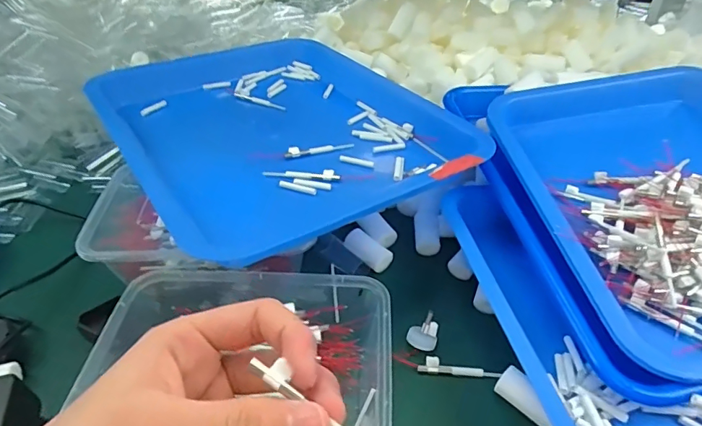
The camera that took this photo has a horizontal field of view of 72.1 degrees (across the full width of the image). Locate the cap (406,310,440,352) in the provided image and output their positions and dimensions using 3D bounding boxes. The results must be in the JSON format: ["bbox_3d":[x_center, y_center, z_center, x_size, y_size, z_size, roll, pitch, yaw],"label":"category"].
[{"bbox_3d":[0.053,0.084,0.343,0.020,0.022,0.019,0,40,0],"label":"cap"}]

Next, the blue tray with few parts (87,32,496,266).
[{"bbox_3d":[-0.074,-0.092,0.457,0.277,0.038,0.341,-21,44,-22],"label":"blue tray with few parts"}]

